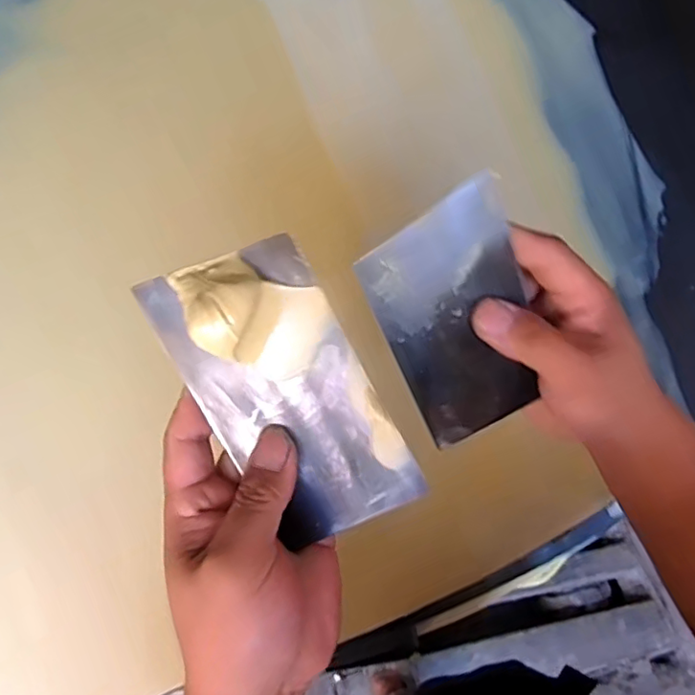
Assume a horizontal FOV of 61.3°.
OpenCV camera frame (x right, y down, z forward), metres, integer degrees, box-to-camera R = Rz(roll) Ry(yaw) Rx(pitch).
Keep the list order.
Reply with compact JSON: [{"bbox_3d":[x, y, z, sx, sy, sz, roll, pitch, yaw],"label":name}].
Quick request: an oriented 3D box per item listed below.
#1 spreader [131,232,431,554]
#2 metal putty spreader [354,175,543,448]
[{"bbox_3d":[-0.028,0.022,0.249,0.072,0.020,0.134,-27,99,13],"label":"spreader"},{"bbox_3d":[0.057,-0.010,0.293,0.071,0.130,0.004,-26,31,1],"label":"metal putty spreader"}]

